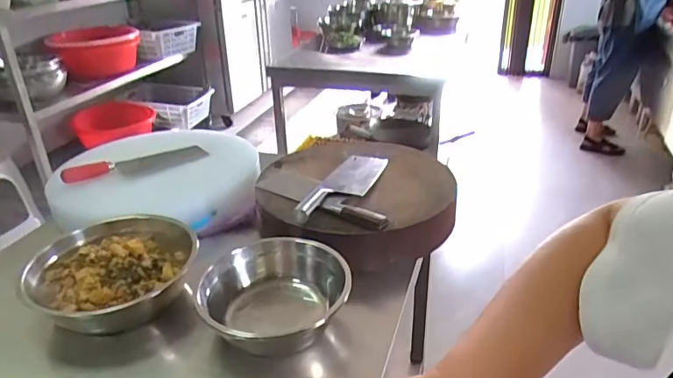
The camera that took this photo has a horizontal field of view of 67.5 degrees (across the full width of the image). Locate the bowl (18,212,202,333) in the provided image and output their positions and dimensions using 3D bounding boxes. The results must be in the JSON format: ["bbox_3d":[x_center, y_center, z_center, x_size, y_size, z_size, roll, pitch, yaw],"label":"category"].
[{"bbox_3d":[-0.382,0.143,0.859,0.240,0.092,0.255,-1,28,0],"label":"bowl"}]

